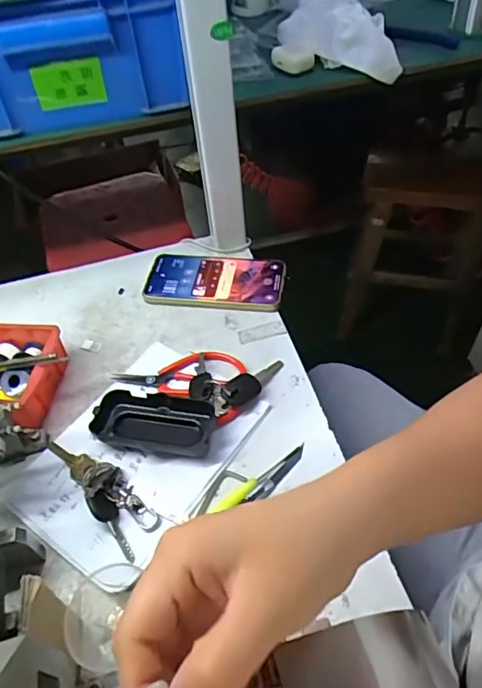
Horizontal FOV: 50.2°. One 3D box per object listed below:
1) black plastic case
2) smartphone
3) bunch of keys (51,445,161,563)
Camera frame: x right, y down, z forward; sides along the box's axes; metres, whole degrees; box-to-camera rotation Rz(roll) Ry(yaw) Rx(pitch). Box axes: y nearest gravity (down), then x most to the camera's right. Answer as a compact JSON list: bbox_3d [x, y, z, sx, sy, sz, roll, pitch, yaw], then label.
[{"bbox_3d":[-0.080,0.073,0.476,0.107,0.023,0.050,5,50,9],"label":"black plastic case"},{"bbox_3d":[-0.032,-0.075,0.605,0.163,0.014,0.085,5,50,9],"label":"smartphone"},{"bbox_3d":[-0.121,0.118,0.443,0.038,0.025,0.133,-37,56,-24],"label":"bunch of keys"}]

